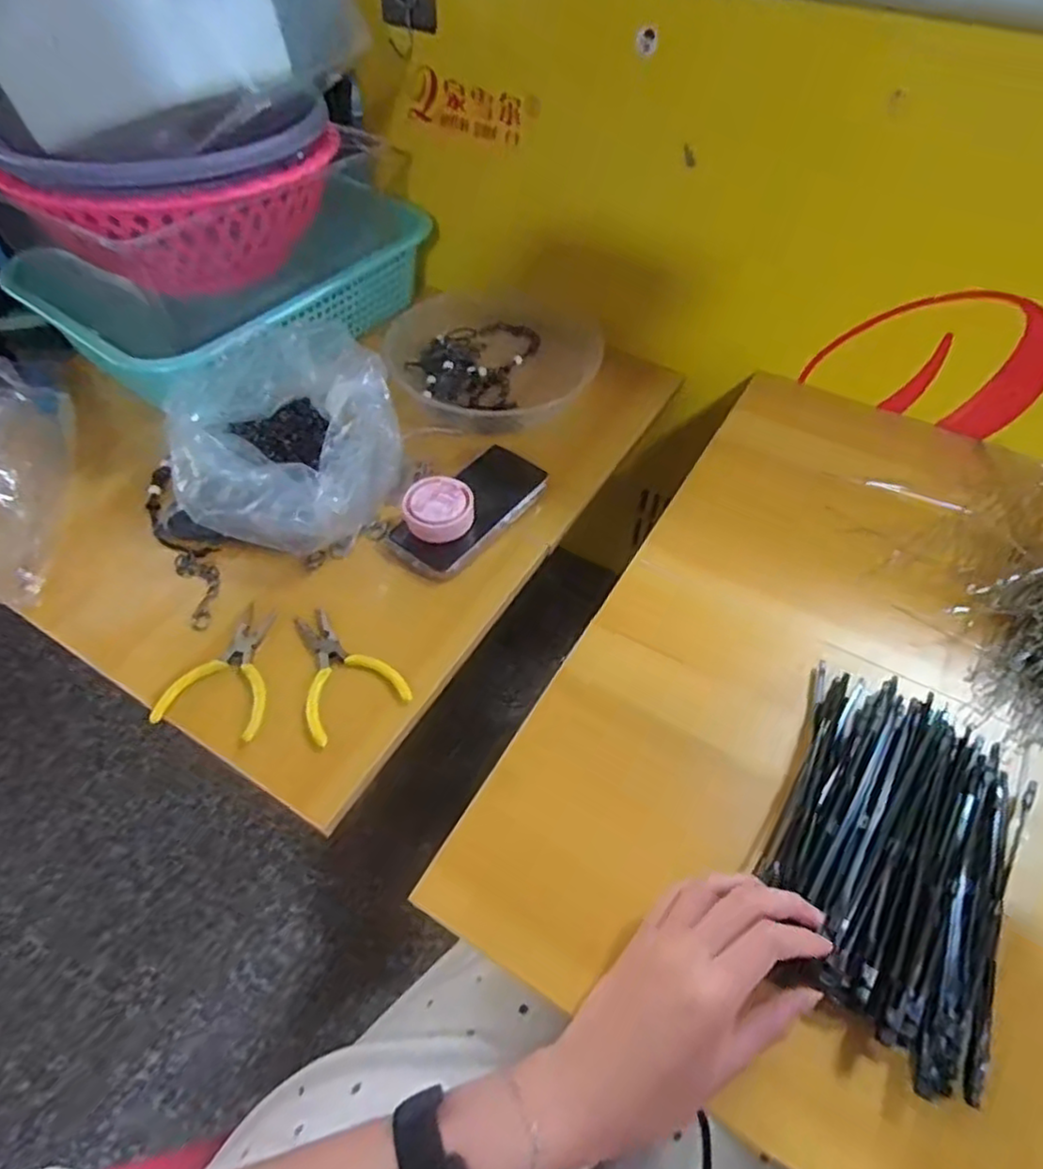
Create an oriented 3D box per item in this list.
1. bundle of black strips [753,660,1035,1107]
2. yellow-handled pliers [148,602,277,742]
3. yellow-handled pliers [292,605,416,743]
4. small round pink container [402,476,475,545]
[{"bbox_3d":[0.216,0.150,0.391,0.129,0.023,0.198,28,58,19],"label":"bundle of black strips"},{"bbox_3d":[-0.221,0.063,0.524,0.078,0.015,0.110,11,54,7],"label":"yellow-handled pliers"},{"bbox_3d":[-0.142,0.061,0.523,0.075,0.013,0.110,-25,57,-18],"label":"yellow-handled pliers"},{"bbox_3d":[-0.072,-0.066,0.589,0.059,0.027,0.057,0,53,0],"label":"small round pink container"}]

